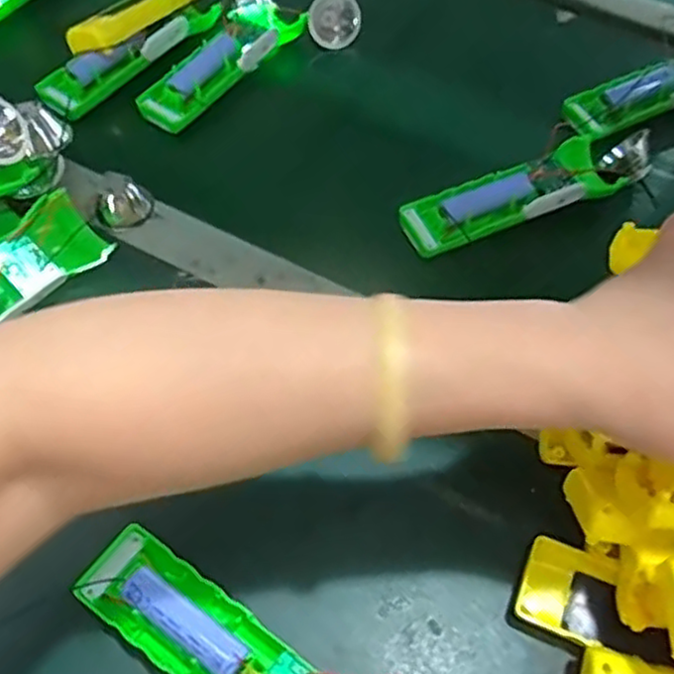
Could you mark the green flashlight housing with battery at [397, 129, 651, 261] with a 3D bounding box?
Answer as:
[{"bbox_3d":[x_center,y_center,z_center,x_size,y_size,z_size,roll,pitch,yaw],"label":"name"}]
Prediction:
[{"bbox_3d":[0.139,-0.106,0.504,0.190,0.028,0.050,-17,59,-15],"label":"green flashlight housing with battery"}]

